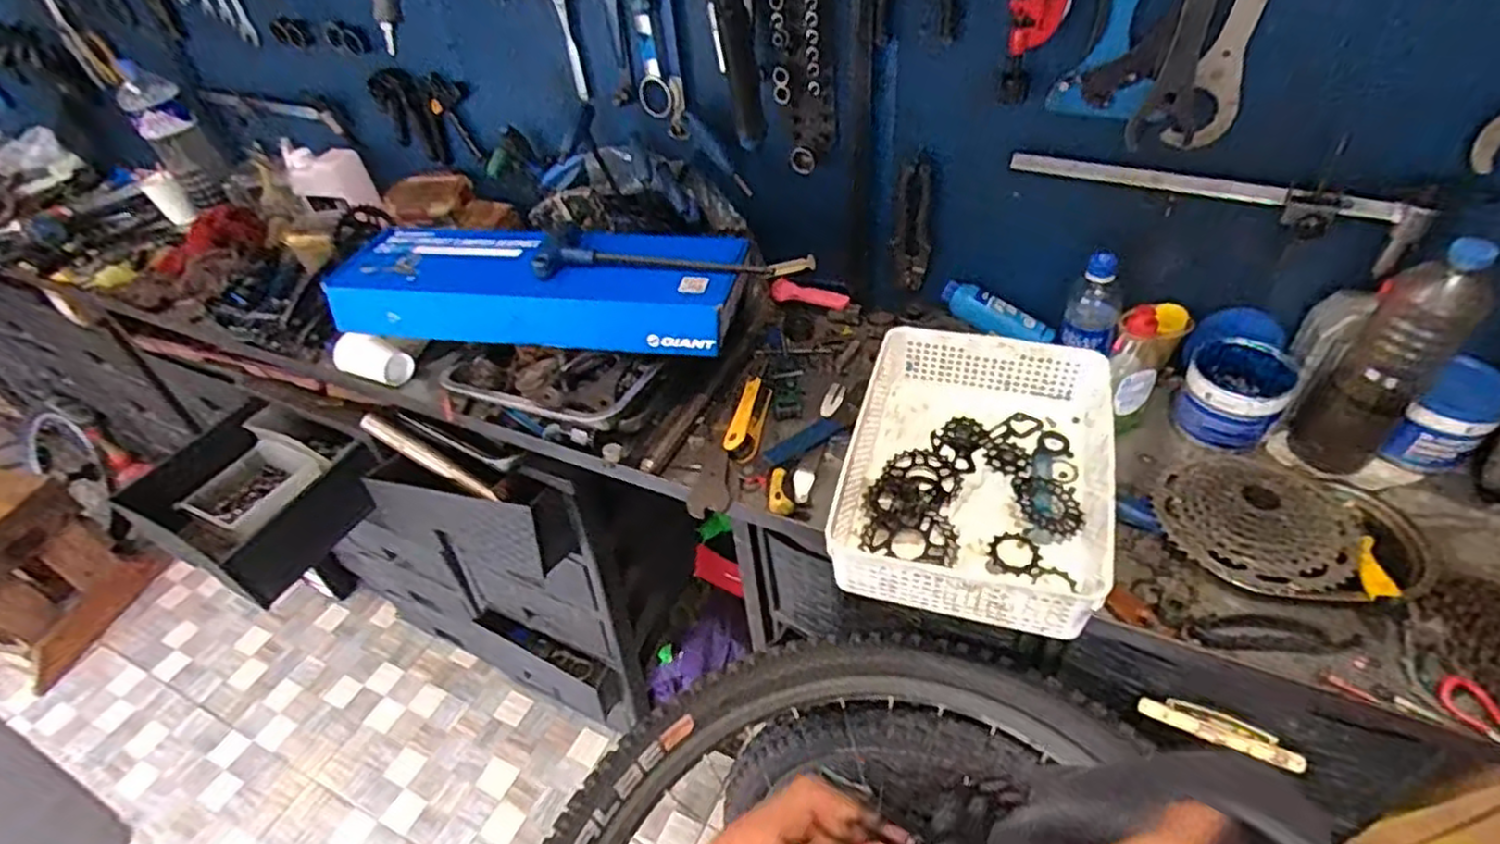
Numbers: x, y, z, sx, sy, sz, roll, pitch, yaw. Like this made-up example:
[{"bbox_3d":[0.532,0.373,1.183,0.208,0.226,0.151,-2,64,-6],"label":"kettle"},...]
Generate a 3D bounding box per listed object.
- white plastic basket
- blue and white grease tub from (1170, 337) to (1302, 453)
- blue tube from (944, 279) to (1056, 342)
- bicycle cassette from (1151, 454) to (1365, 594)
[{"bbox_3d":[0.235,0.046,0.768,0.250,0.088,0.326,9,45,17],"label":"white plastic basket"},{"bbox_3d":[0.542,-0.026,0.832,0.101,0.094,0.102,-4,42,4],"label":"blue and white grease tub"},{"bbox_3d":[0.326,-0.140,0.967,0.149,0.035,0.040,26,49,9],"label":"blue tube"},{"bbox_3d":[0.503,0.088,0.726,0.172,0.034,0.173,-4,42,4],"label":"bicycle cassette"}]

